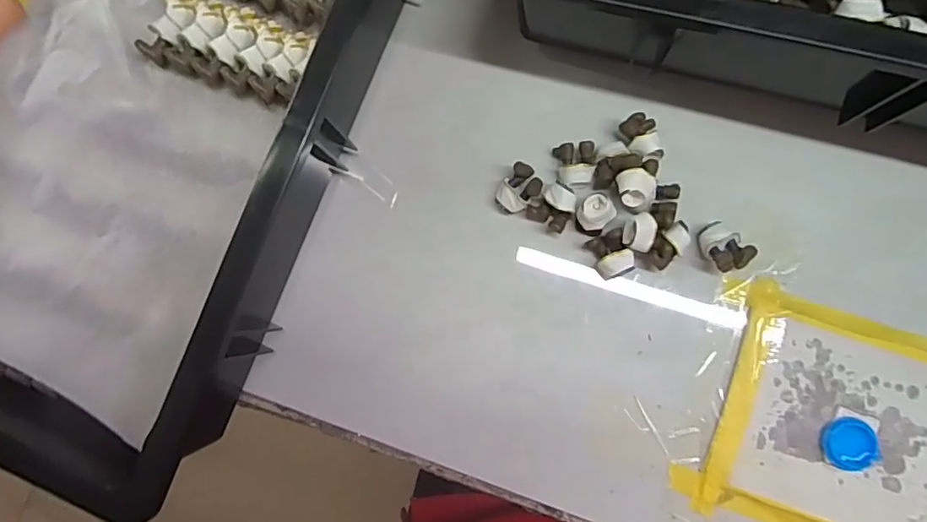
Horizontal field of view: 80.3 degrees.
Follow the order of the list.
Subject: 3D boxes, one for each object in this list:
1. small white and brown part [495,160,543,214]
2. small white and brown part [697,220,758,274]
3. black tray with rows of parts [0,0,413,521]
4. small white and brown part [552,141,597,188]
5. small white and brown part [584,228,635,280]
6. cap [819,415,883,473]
[{"bbox_3d":[0.036,-0.046,0.354,0.022,0.015,0.032,41,90,8],"label":"small white and brown part"},{"bbox_3d":[0.160,-0.009,0.337,0.023,0.017,0.032,-32,83,2],"label":"small white and brown part"},{"bbox_3d":[-0.208,-0.127,0.352,0.301,0.094,0.449,21,87,7],"label":"black tray with rows of parts"},{"bbox_3d":[0.072,-0.062,0.350,0.025,0.015,0.027,-10,84,5],"label":"small white and brown part"},{"bbox_3d":[0.091,-0.003,0.342,0.022,0.021,0.027,-23,83,4],"label":"small white and brown part"},{"bbox_3d":[0.229,0.108,0.324,0.032,0.007,0.030,-1,85,6],"label":"cap"}]

